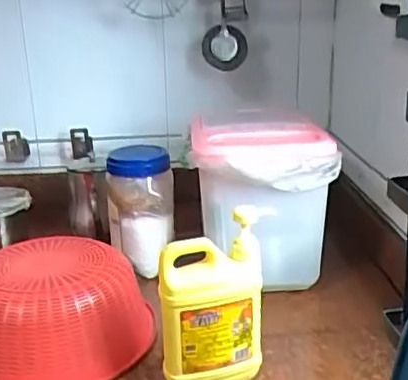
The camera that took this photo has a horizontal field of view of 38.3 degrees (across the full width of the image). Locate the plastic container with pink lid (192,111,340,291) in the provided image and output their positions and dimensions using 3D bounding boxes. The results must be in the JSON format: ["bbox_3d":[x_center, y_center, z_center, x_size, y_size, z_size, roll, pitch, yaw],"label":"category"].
[{"bbox_3d":[0.088,0.033,0.958,0.202,0.272,0.196,-3,20,-5],"label":"plastic container with pink lid"}]

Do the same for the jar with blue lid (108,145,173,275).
[{"bbox_3d":[-0.108,0.030,1.003,0.105,0.193,0.109,-4,20,-7],"label":"jar with blue lid"}]

